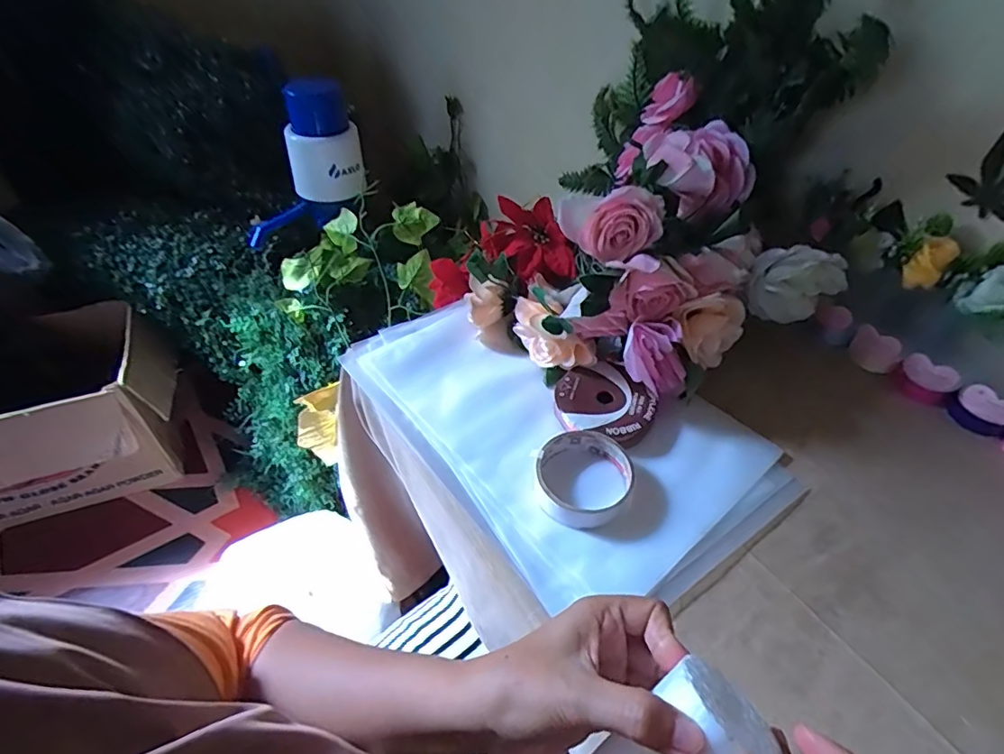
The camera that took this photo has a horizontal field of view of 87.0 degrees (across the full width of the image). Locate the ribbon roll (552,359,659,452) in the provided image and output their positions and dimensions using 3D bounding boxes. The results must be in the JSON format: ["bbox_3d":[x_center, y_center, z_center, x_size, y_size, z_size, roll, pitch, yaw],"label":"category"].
[{"bbox_3d":[0.094,0.027,0.503,0.084,0.027,0.092,1,46,-1],"label":"ribbon roll"}]

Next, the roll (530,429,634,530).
[{"bbox_3d":[0.068,0.084,0.450,0.084,0.025,0.078,1,46,-1],"label":"roll"}]

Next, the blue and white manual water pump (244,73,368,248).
[{"bbox_3d":[-0.320,-0.338,0.820,0.196,0.204,0.087,-20,51,-20],"label":"blue and white manual water pump"}]

